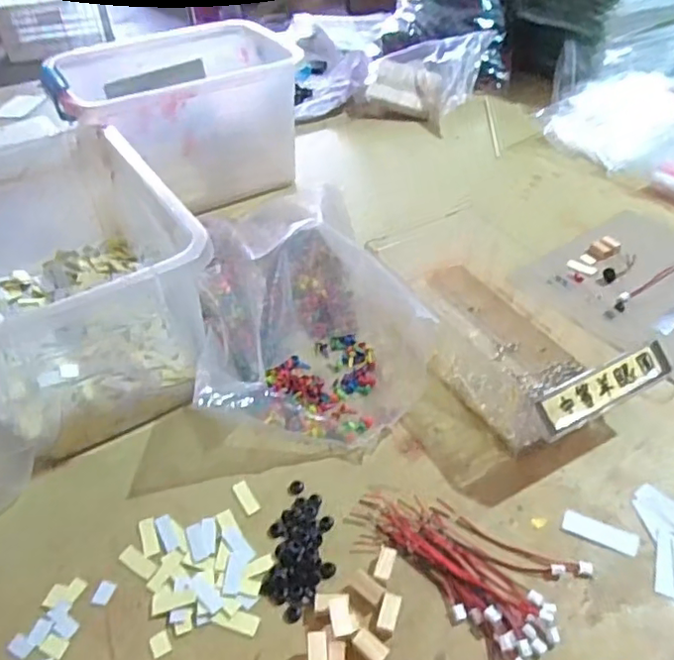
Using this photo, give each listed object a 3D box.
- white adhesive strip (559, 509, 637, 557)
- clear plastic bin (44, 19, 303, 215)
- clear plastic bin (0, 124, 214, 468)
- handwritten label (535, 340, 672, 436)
[{"bbox_3d":[0.175,0.134,0.396,0.047,0.004,0.018,17,46,20],"label":"white adhesive strip"},{"bbox_3d":[-0.188,-0.255,0.733,0.272,0.151,0.192,-21,46,-20],"label":"clear plastic bin"},{"bbox_3d":[-0.233,-0.047,0.509,0.183,0.142,0.286,-26,48,-24],"label":"clear plastic bin"},{"bbox_3d":[0.189,0.040,0.418,0.115,0.005,0.026,-21,78,-19],"label":"handwritten label"}]

